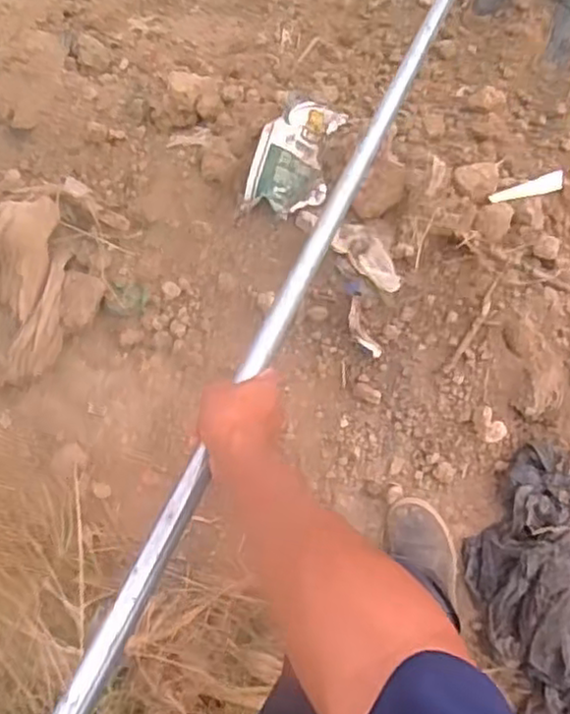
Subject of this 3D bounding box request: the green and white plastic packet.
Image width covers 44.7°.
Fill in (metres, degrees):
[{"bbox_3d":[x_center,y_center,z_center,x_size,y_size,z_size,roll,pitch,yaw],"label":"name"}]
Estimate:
[{"bbox_3d":[0.018,-0.338,1.178,0.122,0.063,0.200,18,74,3],"label":"green and white plastic packet"}]

